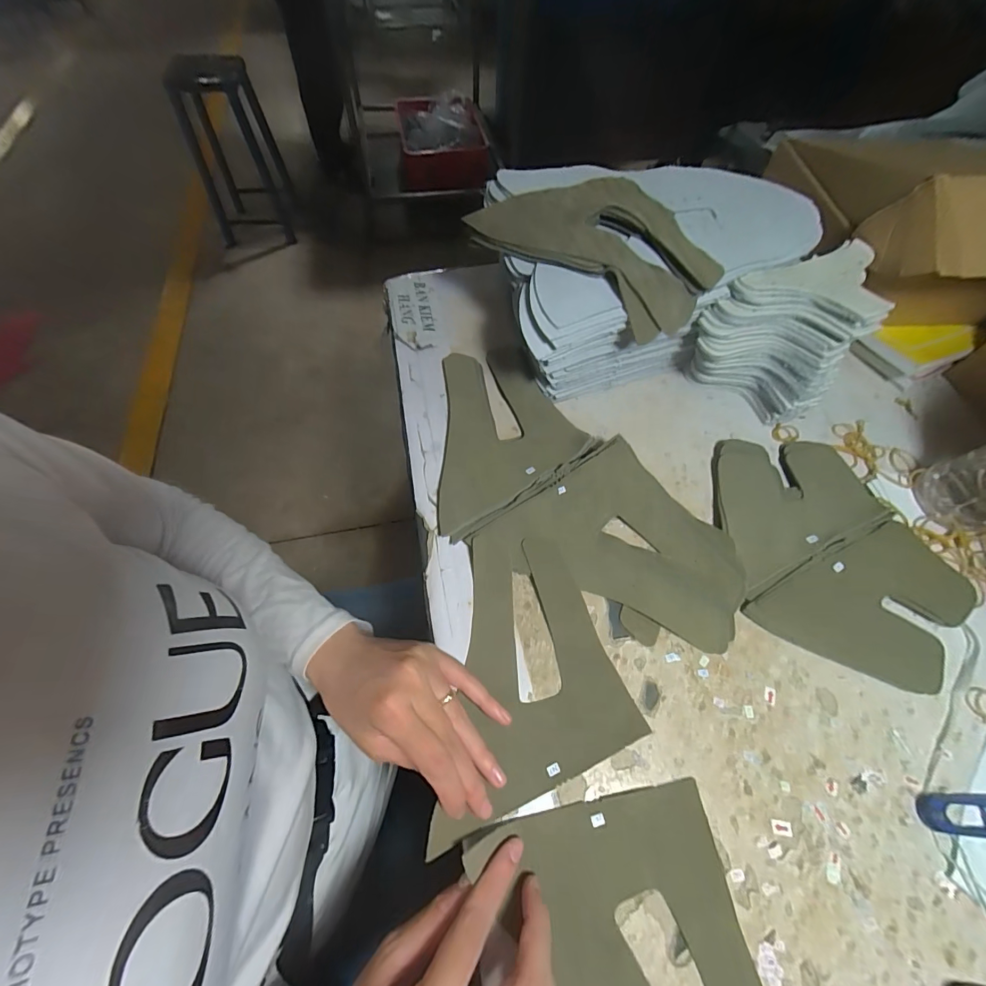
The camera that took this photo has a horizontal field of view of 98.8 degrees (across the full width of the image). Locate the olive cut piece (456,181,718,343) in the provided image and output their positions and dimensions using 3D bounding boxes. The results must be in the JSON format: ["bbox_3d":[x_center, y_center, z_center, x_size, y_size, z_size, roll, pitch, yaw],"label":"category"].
[{"bbox_3d":[0.091,-0.209,0.338,0.183,0.028,0.114,34,76,10],"label":"olive cut piece"}]

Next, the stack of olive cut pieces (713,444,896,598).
[{"bbox_3d":[0.242,0.000,0.357,0.159,0.016,0.110,-24,64,-14],"label":"stack of olive cut pieces"}]

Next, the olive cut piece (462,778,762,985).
[{"bbox_3d":[0.072,0.257,0.217,0.139,0.010,0.159,-8,61,-8],"label":"olive cut piece"}]

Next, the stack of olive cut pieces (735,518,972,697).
[{"bbox_3d":[0.282,0.088,0.312,0.156,0.017,0.103,-25,65,-14],"label":"stack of olive cut pieces"}]

